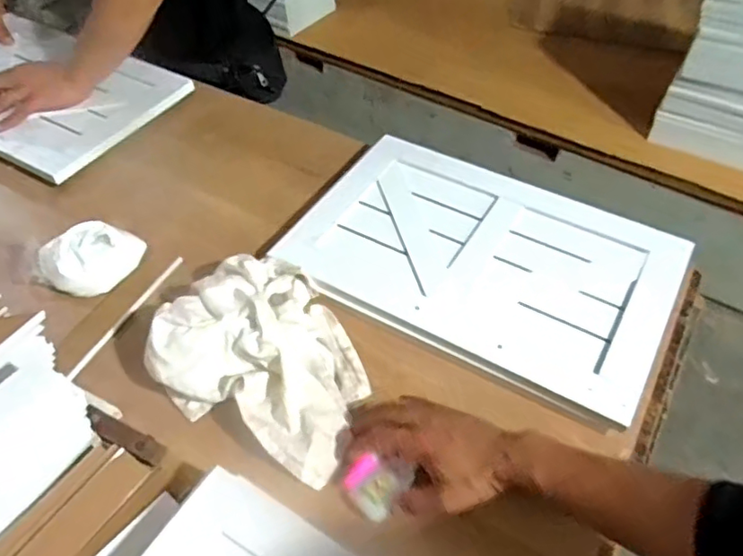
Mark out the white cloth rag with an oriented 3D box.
[{"bbox_3d":[-0.098,0.068,0.587,0.206,0.066,0.184,23,53,18],"label":"white cloth rag"}]

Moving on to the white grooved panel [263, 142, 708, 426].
[{"bbox_3d":[0.128,-0.032,0.680,0.418,0.018,0.288,25,53,21],"label":"white grooved panel"}]

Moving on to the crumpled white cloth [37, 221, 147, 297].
[{"bbox_3d":[-0.332,-0.031,0.684,0.084,0.052,0.105,27,55,21],"label":"crumpled white cloth"}]

